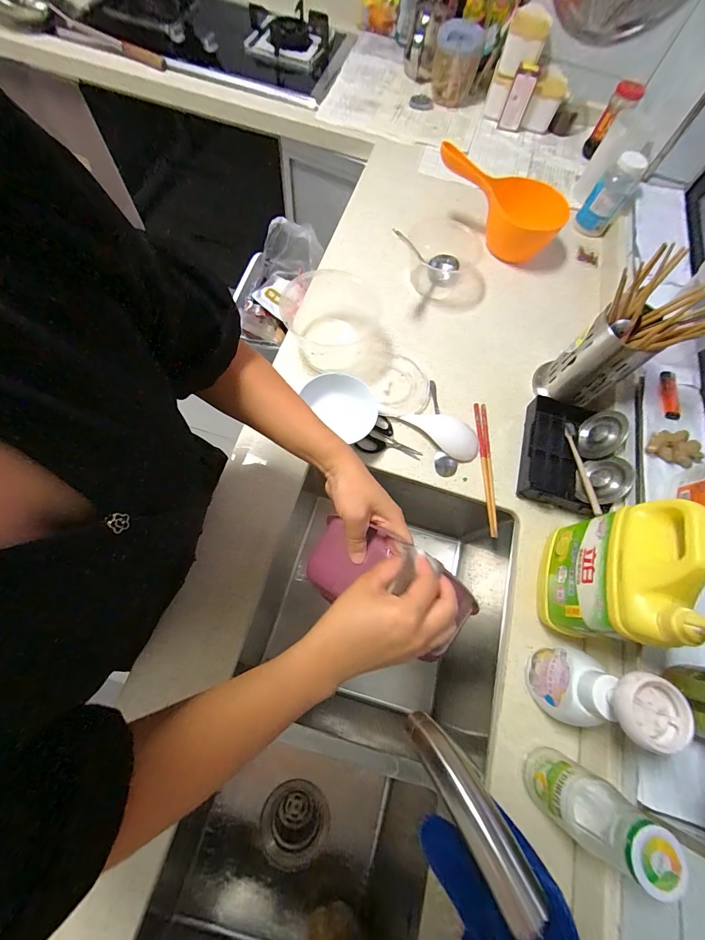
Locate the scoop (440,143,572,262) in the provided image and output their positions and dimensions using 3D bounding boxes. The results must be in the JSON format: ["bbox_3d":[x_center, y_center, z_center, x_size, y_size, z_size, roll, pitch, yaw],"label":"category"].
[{"bbox_3d":[0.301,-0.555,0.740,0.269,0.140,0.120,15,69,1],"label":"scoop"}]

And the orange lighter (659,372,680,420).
[{"bbox_3d":[0.511,-0.122,0.569,0.024,0.011,0.088,7,69,-2],"label":"orange lighter"}]

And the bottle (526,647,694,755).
[{"bbox_3d":[0.278,0.256,0.403,0.070,0.163,0.076,19,69,3],"label":"bottle"}]

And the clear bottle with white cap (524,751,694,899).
[{"bbox_3d":[0.243,0.352,0.367,0.062,0.164,0.064,2,69,-4],"label":"clear bottle with white cap"}]

